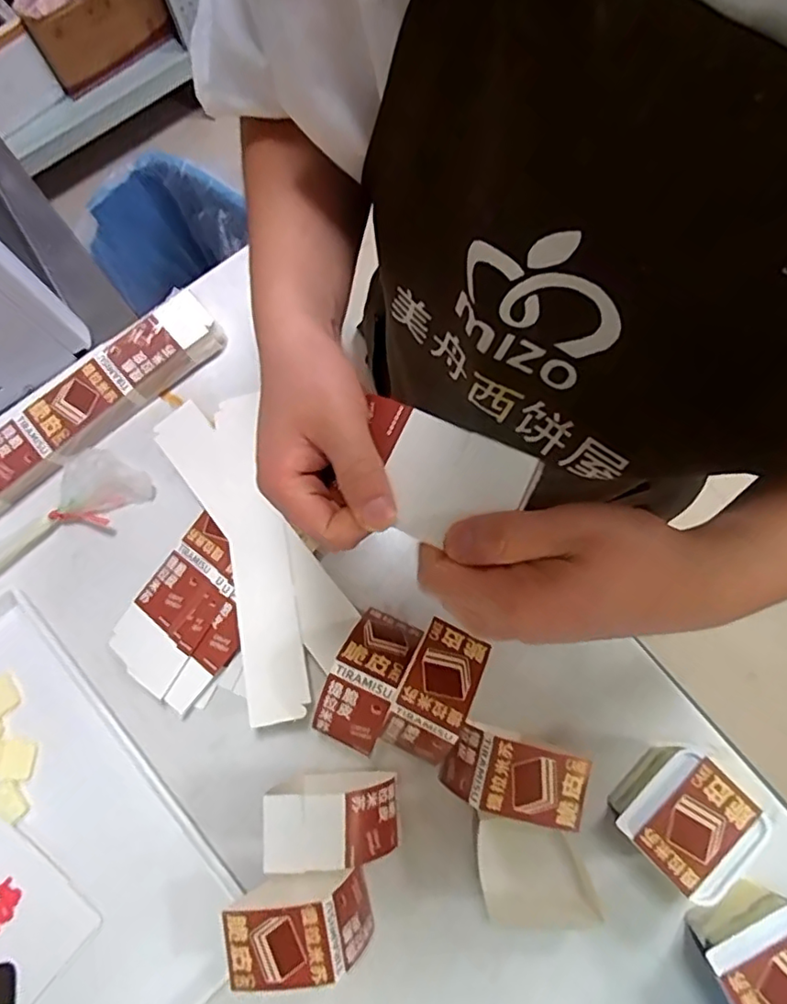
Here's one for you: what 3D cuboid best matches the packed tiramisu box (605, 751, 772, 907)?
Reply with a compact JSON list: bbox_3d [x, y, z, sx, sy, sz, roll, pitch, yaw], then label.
[{"bbox_3d":[0.252,0.277,0.517,0.096,0.084,0.092,43,80,11],"label":"packed tiramisu box"}]

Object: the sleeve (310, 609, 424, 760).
[{"bbox_3d":[-0.025,0.160,0.532,0.059,0.062,0.118,24,77,7],"label":"sleeve"}]

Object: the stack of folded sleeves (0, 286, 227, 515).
[{"bbox_3d":[-0.344,-0.102,0.640,0.347,0.042,0.075,-41,79,-9],"label":"stack of folded sleeves"}]

